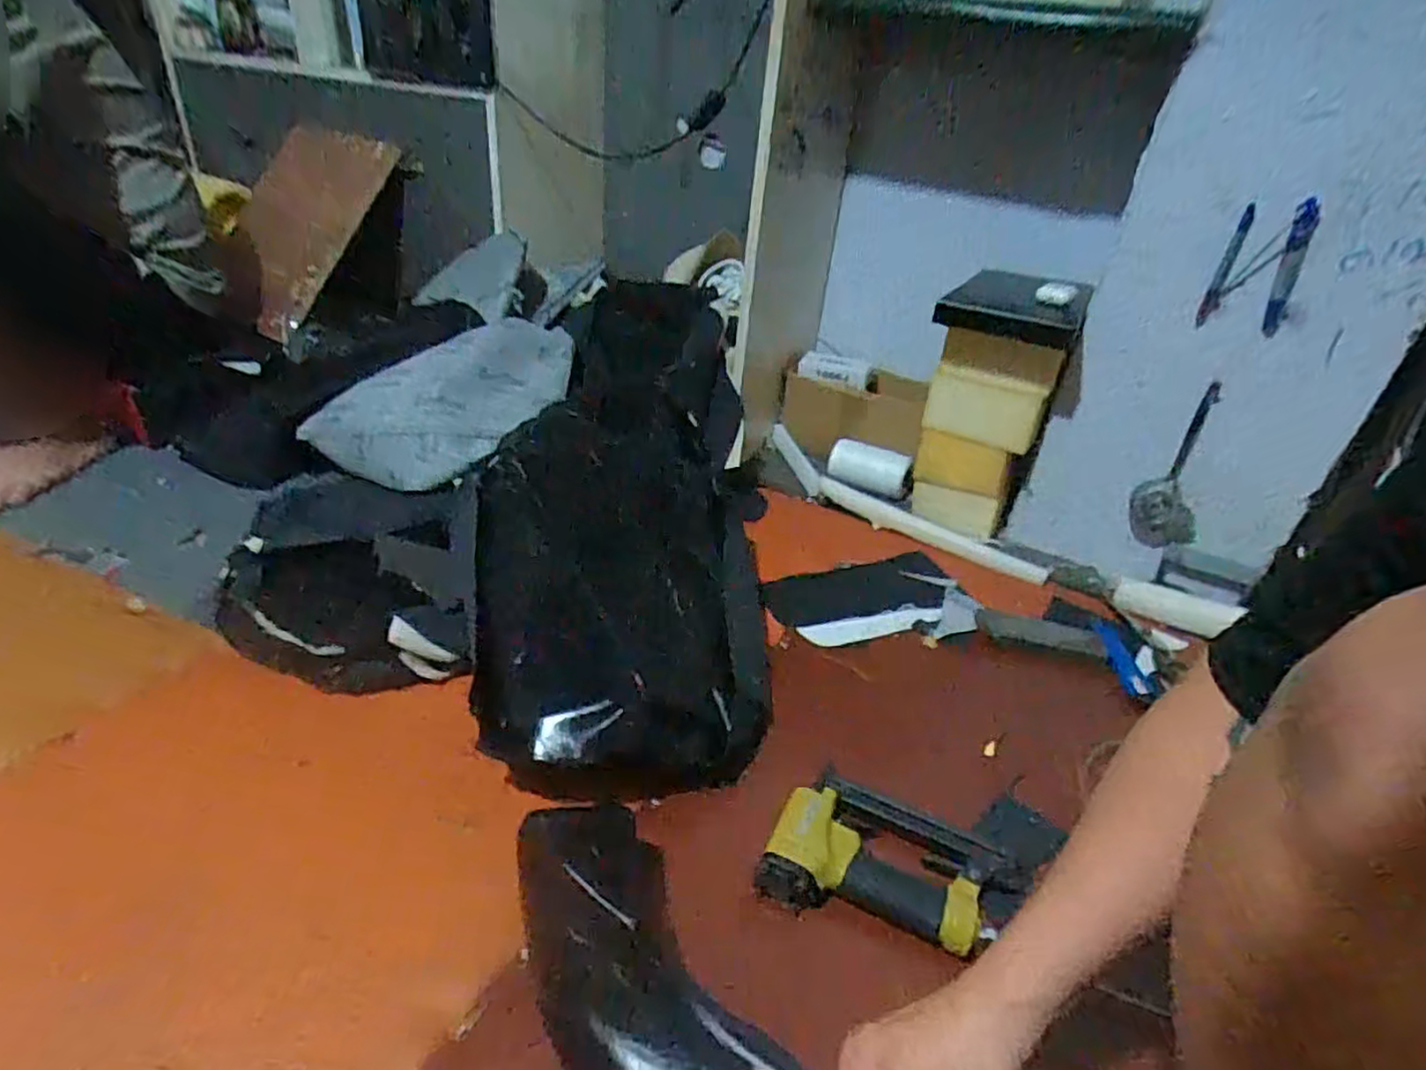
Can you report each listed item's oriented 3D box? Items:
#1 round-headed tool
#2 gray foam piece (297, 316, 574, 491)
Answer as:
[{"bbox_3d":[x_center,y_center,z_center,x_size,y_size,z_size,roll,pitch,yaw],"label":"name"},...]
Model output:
[{"bbox_3d":[0.609,-0.088,0.922,0.079,0.210,0.017,16,12,15],"label":"round-headed tool"},{"bbox_3d":[-0.372,-0.179,1.029,0.391,0.091,0.182,-30,78,-6],"label":"gray foam piece"}]

